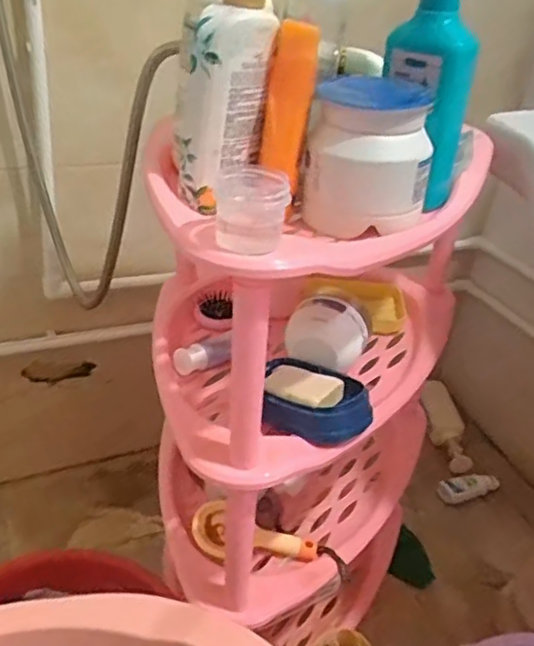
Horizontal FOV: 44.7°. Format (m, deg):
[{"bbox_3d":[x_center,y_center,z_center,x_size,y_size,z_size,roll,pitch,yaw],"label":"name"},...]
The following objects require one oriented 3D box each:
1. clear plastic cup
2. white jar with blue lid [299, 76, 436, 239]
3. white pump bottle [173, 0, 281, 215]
[{"bbox_3d":[-0.011,-0.082,0.468,0.050,0.049,0.045,5,34,-3],"label":"clear plastic cup"},{"bbox_3d":[0.090,-0.147,0.572,0.112,0.118,0.109,10,34,5],"label":"white jar with blue lid"},{"bbox_3d":[-0.034,-0.201,0.541,0.092,0.198,0.044,-20,42,-34],"label":"white pump bottle"}]

